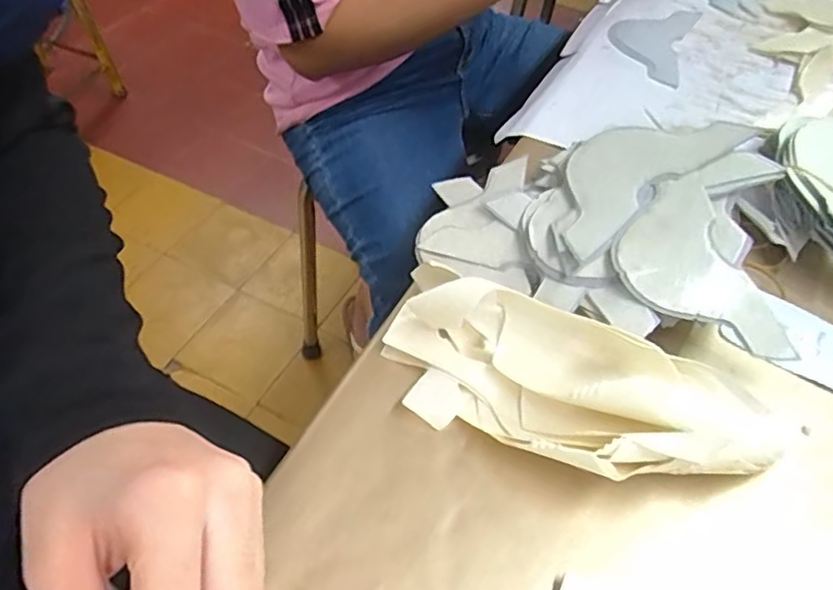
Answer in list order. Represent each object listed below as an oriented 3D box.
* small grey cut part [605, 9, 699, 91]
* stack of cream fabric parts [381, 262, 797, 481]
[{"bbox_3d":[0.219,-0.240,0.608,0.071,0.005,0.119,21,58,13],"label":"small grey cut part"},{"bbox_3d":[0.086,0.050,0.345,0.220,0.045,0.088,18,51,14],"label":"stack of cream fabric parts"}]

